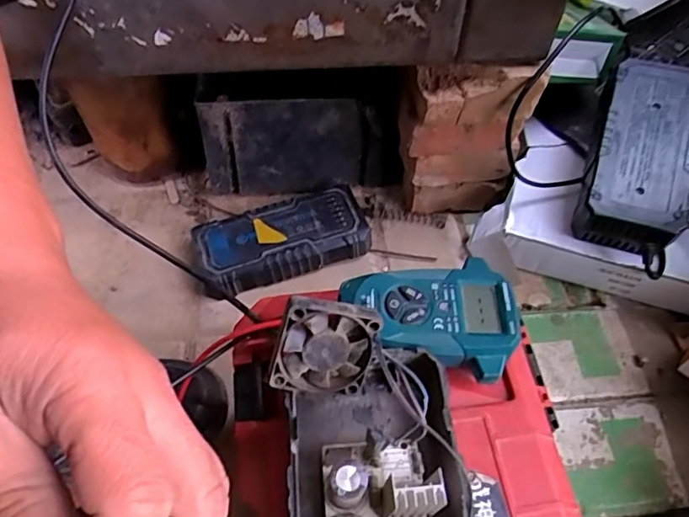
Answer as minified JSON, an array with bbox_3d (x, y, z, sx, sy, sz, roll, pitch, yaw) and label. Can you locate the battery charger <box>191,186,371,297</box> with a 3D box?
[{"bbox_3d":[-0.063,-0.017,0.584,0.170,0.034,0.094,-20,58,-14],"label":"battery charger"}]

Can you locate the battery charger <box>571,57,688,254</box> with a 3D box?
[{"bbox_3d":[0.283,-0.101,0.526,0.091,0.058,0.183,17,80,11],"label":"battery charger"}]

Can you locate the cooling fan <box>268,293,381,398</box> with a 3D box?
[{"bbox_3d":[-0.010,0.047,0.286,0.051,0.054,0.009,11,22,-15],"label":"cooling fan"}]

